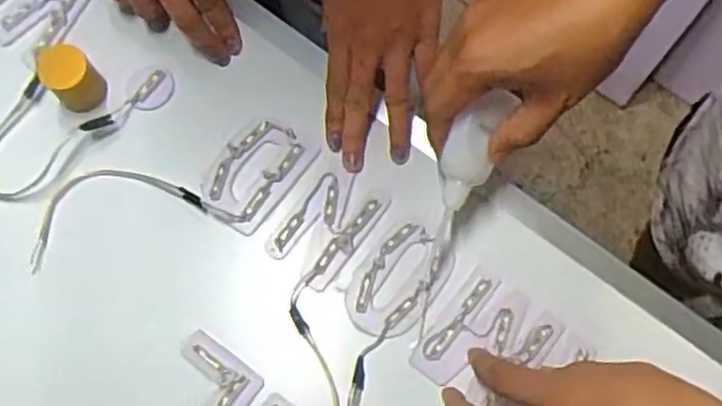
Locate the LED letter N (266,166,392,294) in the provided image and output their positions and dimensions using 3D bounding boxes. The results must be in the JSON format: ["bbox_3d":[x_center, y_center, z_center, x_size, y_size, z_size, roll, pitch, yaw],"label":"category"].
[{"bbox_3d":[-0.023,0.015,0.507,0.051,0.011,0.078,37,79,9],"label":"LED letter N"}]

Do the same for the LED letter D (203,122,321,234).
[{"bbox_3d":[-0.075,-0.023,0.515,0.055,0.006,0.079,37,79,9],"label":"LED letter D"}]

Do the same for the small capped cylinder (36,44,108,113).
[{"bbox_3d":[-0.201,-0.087,0.510,0.034,0.038,0.033,0,75,0],"label":"small capped cylinder"}]

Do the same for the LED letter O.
[{"bbox_3d":[0.024,0.054,0.497,0.055,0.007,0.076,40,79,10],"label":"LED letter O"}]

